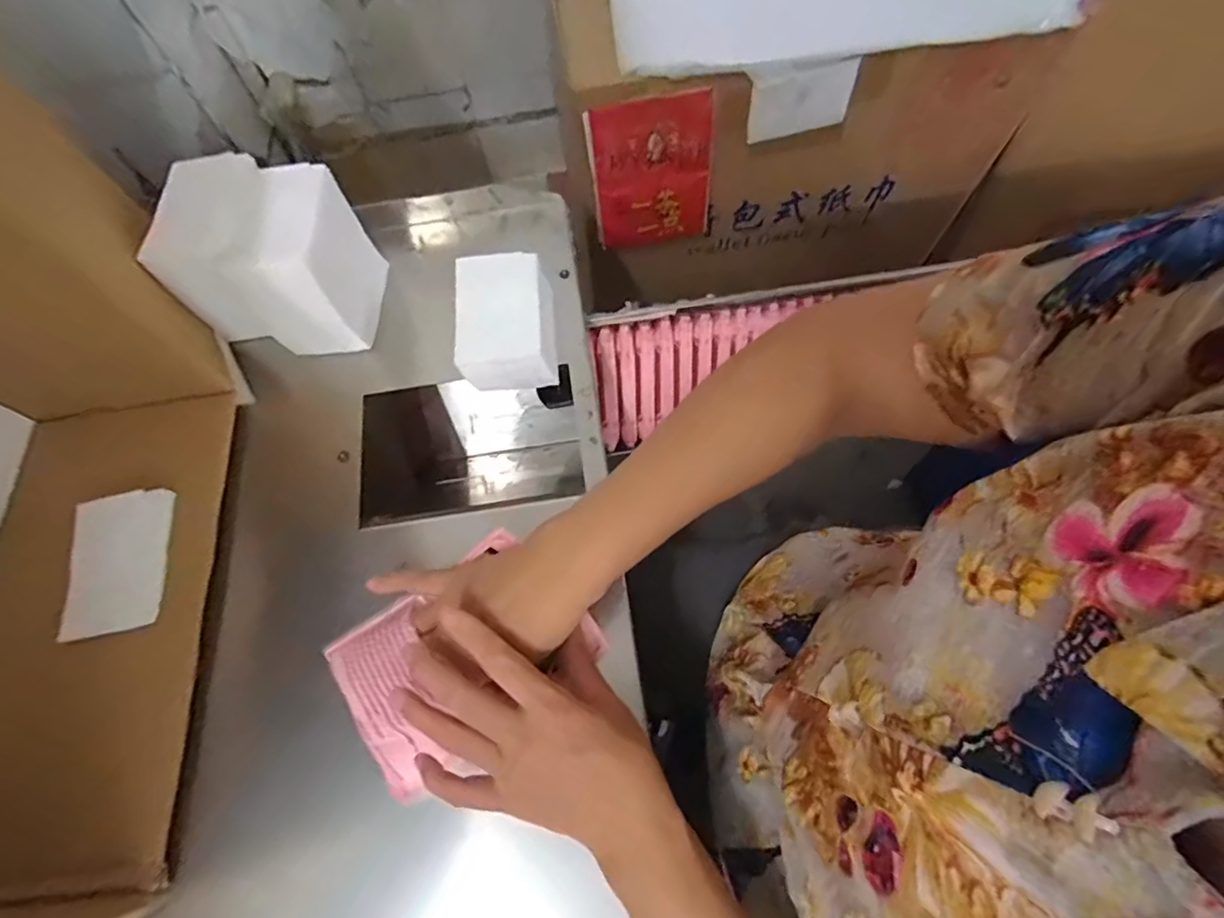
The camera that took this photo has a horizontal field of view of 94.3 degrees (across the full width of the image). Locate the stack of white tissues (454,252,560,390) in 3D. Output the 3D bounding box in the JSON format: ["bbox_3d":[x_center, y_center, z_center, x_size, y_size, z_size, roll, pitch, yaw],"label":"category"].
[{"bbox_3d":[-0.086,-0.112,0.468,0.076,0.045,0.103,-7,67,1],"label":"stack of white tissues"}]

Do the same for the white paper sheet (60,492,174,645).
[{"bbox_3d":[-0.358,0.073,0.412,0.061,0.008,0.106,-10,63,-15],"label":"white paper sheet"}]

